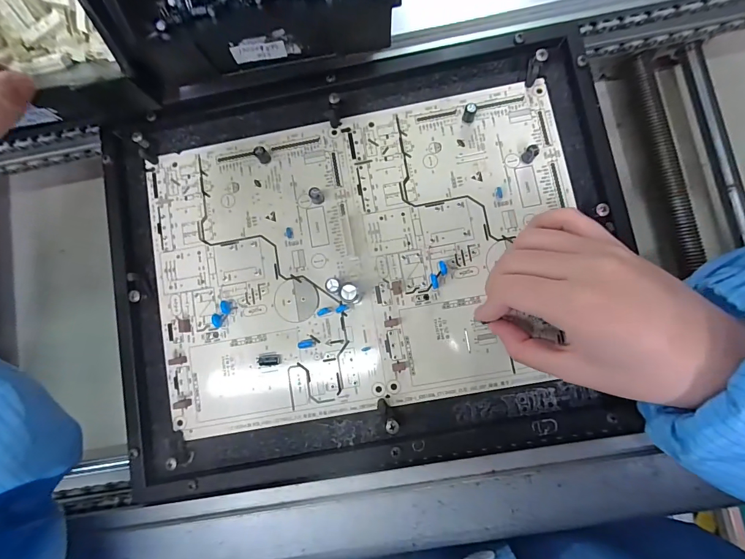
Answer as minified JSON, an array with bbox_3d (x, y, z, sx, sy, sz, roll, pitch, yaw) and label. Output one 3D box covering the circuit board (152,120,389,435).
[{"bbox_3d":[-0.075,-0.003,0.246,0.139,0.019,0.194,-11,85,2],"label":"circuit board"}]

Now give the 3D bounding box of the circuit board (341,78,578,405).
[{"bbox_3d":[0.065,-0.027,0.243,0.139,0.008,0.194,-10,81,3],"label":"circuit board"}]

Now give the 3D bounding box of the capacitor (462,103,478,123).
[{"bbox_3d":[0.065,-0.111,0.246,0.008,0.014,0.007,18,86,4],"label":"capacitor"}]

